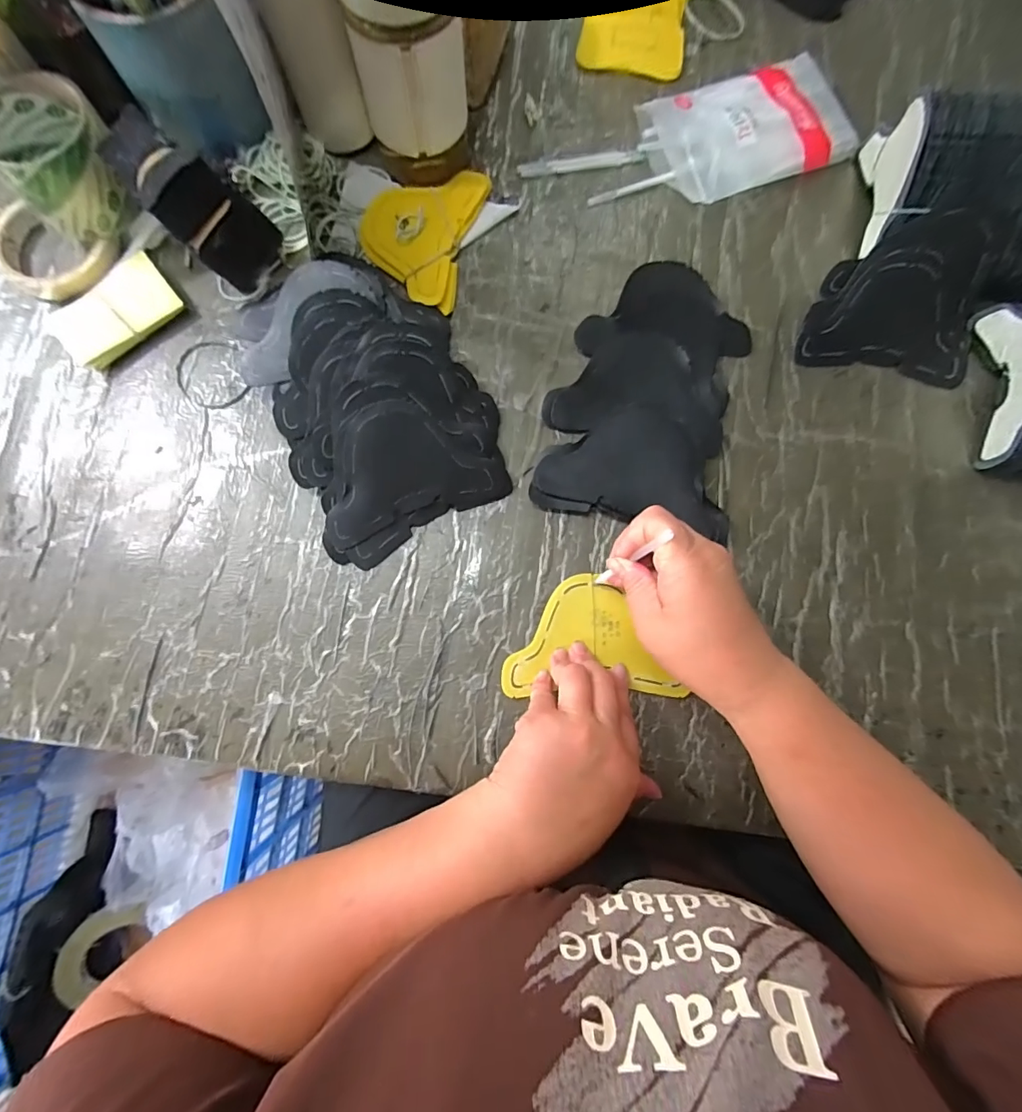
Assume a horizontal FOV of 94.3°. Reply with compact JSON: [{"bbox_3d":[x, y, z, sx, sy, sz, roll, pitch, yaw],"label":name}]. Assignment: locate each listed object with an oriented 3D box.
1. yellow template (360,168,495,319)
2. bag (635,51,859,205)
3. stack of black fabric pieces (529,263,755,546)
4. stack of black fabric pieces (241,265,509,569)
[{"bbox_3d":[-0.082,-0.283,0.415,0.096,0.009,0.134,14,80,4],"label":"yellow template"},{"bbox_3d":[0.214,-0.388,0.431,0.176,0.028,0.114,-18,81,-4],"label":"bag"},{"bbox_3d":[0.122,-0.134,0.384,0.144,0.020,0.232,19,81,2],"label":"stack of black fabric pieces"},{"bbox_3d":[-0.104,-0.120,0.362,0.161,0.046,0.217,-27,82,-5],"label":"stack of black fabric pieces"}]

